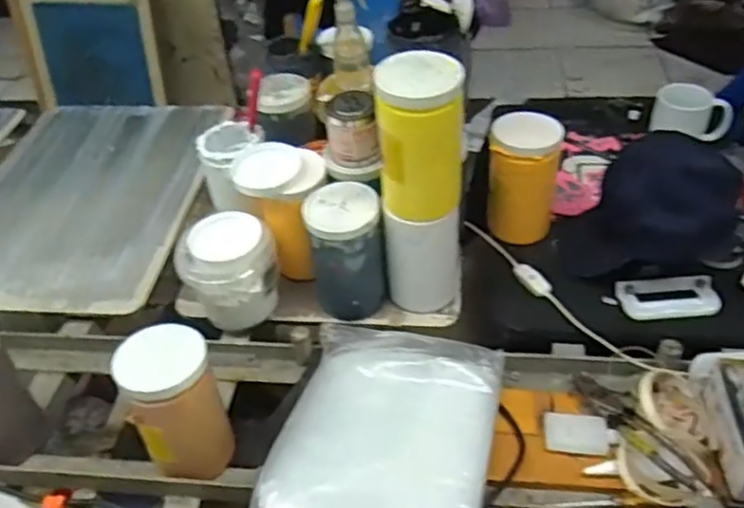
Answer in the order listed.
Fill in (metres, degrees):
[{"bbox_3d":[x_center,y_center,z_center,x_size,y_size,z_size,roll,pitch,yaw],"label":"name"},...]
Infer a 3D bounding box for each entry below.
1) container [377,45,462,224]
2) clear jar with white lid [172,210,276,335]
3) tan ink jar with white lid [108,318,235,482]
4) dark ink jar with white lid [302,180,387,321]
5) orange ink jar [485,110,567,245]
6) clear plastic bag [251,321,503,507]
[{"bbox_3d":[0.056,-0.126,0.757,0.090,0.175,0.084,-4,44,2],"label":"container"},{"bbox_3d":[-0.190,0.025,0.899,0.111,0.136,0.101,-36,51,-27],"label":"clear jar with white lid"},{"bbox_3d":[-0.215,0.165,0.740,0.091,0.162,0.088,-3,44,3],"label":"tan ink jar with white lid"},{"bbox_3d":[-0.033,-0.001,0.877,0.094,0.168,0.082,-4,44,2],"label":"dark ink jar with white lid"},{"bbox_3d":[0.215,-0.097,0.948,0.092,0.187,0.089,-3,44,3],"label":"orange ink jar"},{"bbox_3d":[0.006,0.226,0.724,0.231,0.062,0.340,8,46,14],"label":"clear plastic bag"}]

